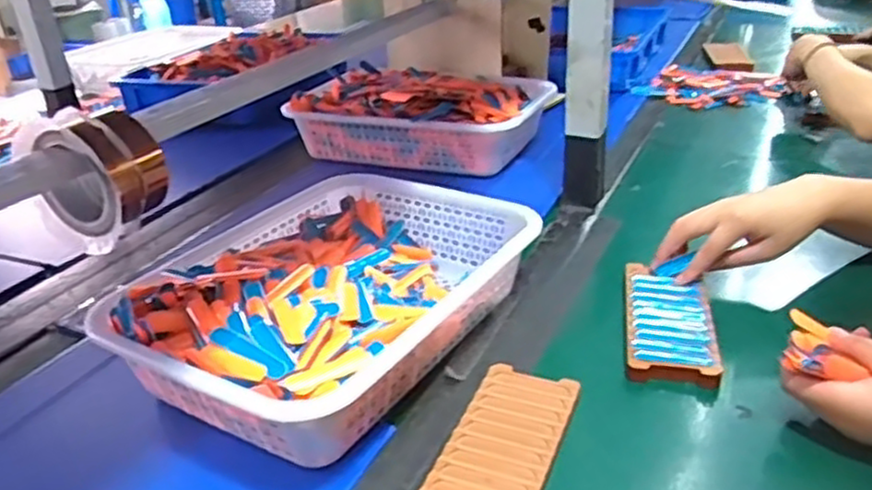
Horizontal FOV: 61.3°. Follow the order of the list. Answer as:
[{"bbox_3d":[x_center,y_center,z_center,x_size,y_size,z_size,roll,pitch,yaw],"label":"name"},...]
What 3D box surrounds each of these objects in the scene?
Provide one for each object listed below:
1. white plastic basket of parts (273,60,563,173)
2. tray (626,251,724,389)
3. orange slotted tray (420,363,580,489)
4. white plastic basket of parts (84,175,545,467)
[{"bbox_3d":[-0.013,-0.202,1.113,0.340,0.087,0.266,7,29,21],"label":"white plastic basket of parts"},{"bbox_3d":[0.212,0.069,0.673,0.074,0.022,0.169,2,28,13],"label":"tray"},{"bbox_3d":[0.046,0.149,0.530,0.076,0.015,0.171,8,29,21],"label":"orange slotted tray"},{"bbox_3d":[-0.096,0.044,0.666,0.264,0.089,0.350,13,32,30],"label":"white plastic basket of parts"}]

